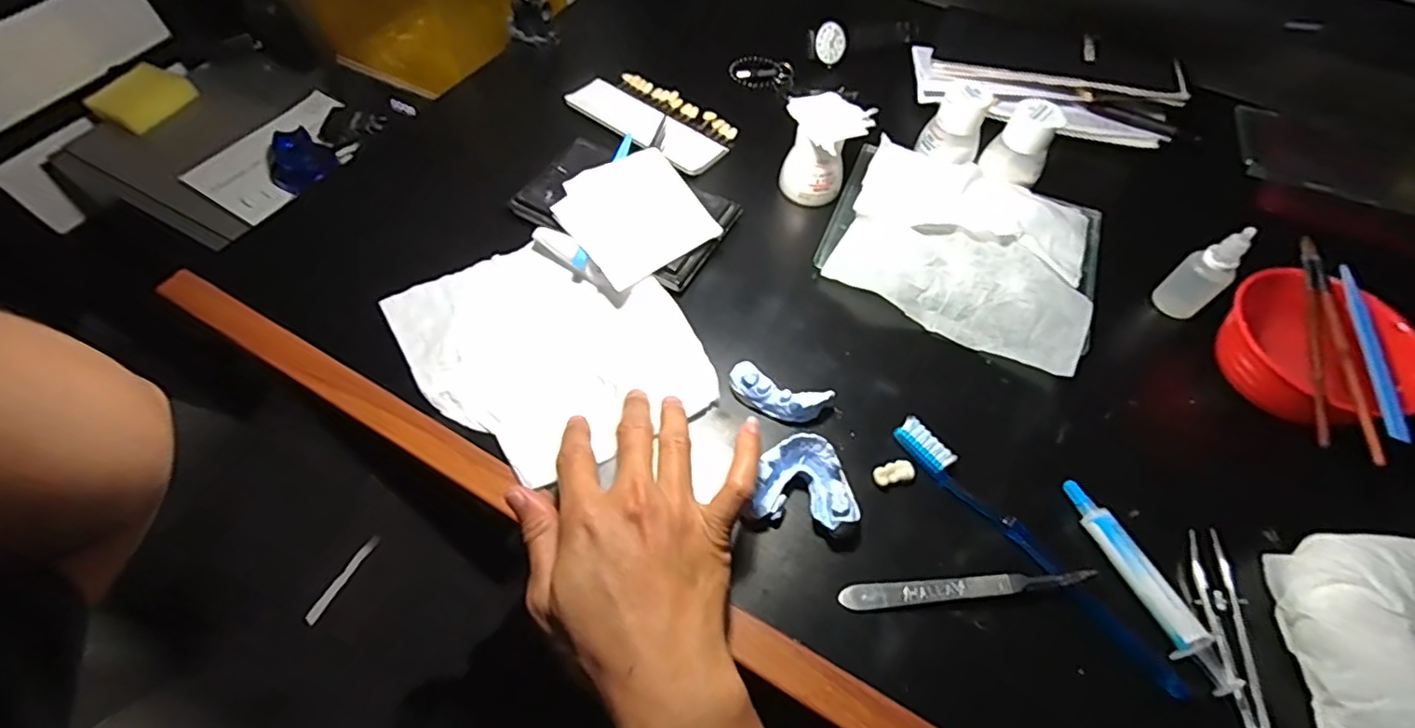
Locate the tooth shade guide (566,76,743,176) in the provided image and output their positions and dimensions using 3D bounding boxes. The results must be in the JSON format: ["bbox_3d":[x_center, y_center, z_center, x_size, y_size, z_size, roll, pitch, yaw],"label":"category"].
[{"bbox_3d":[-0.047,-0.221,0.541,0.150,0.020,0.078,35,63,18],"label":"tooth shade guide"}]

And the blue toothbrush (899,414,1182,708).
[{"bbox_3d":[0.180,0.102,0.341,0.018,0.009,0.187,-32,65,-20],"label":"blue toothbrush"}]

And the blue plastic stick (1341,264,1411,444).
[{"bbox_3d":[0.409,-0.011,0.372,0.009,0.007,0.138,17,59,8],"label":"blue plastic stick"}]

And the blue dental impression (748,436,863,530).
[{"bbox_3d":[0.058,0.070,0.351,0.057,0.029,0.046,10,58,3],"label":"blue dental impression"}]

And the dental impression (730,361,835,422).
[{"bbox_3d":[0.045,0.021,0.388,0.063,0.020,0.024,18,59,9],"label":"dental impression"}]

